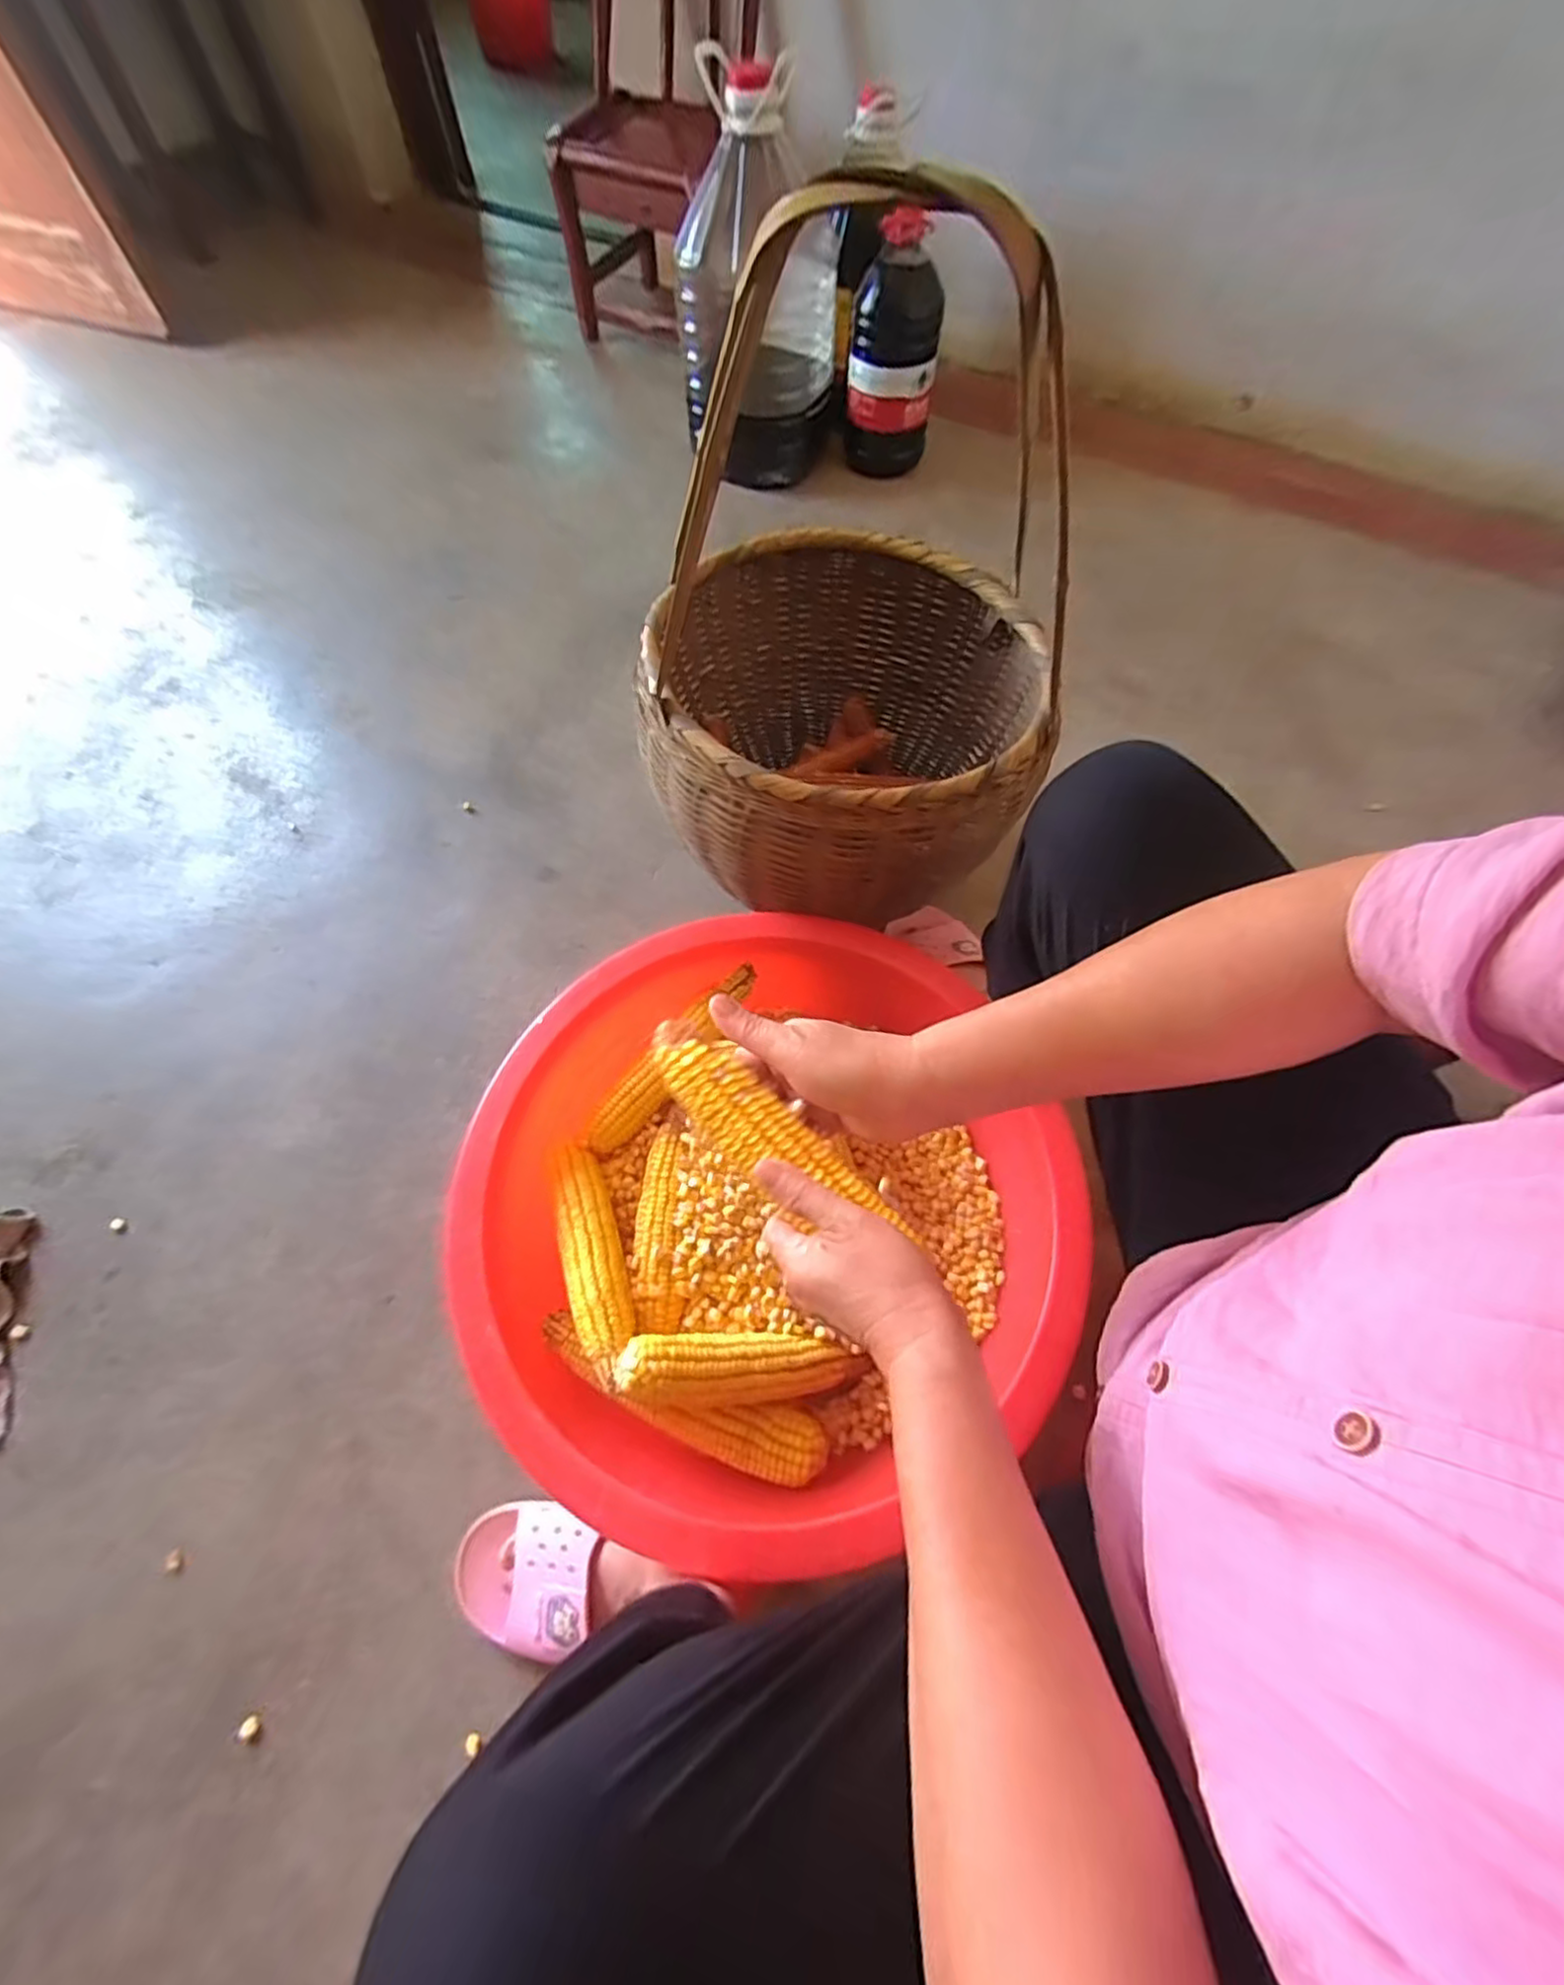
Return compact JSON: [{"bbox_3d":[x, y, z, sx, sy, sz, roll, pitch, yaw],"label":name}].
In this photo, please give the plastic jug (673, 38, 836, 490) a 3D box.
[{"bbox_3d":[-0.028,-1.104,1.085,0.255,0.437,0.180,-27,67,-13],"label":"plastic jug"}]

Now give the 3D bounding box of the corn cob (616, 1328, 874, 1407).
[{"bbox_3d":[-0.034,0.295,0.542,0.193,0.054,0.051,11,62,-21],"label":"corn cob"}]

